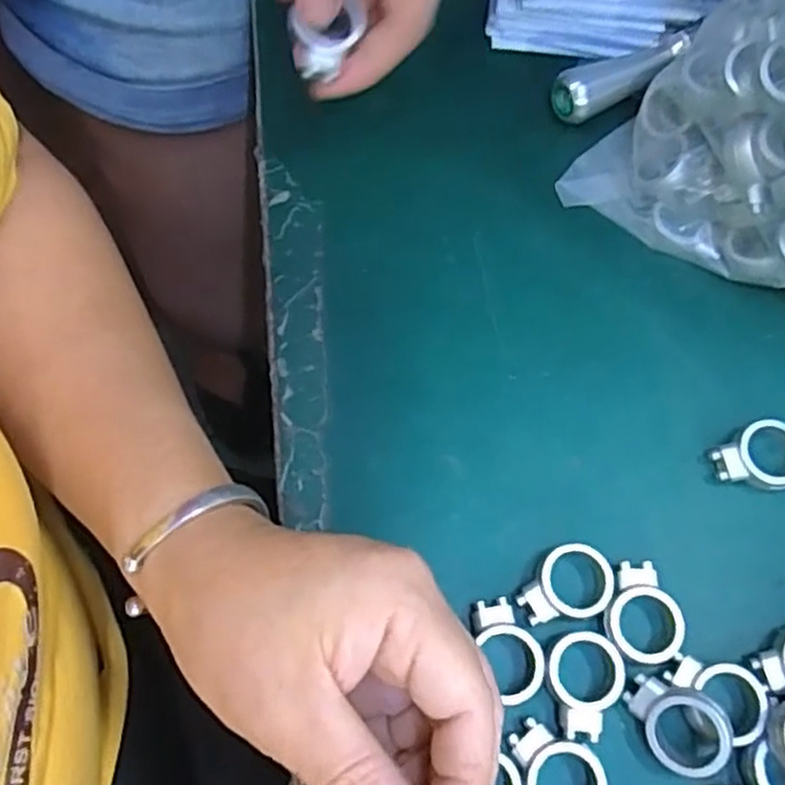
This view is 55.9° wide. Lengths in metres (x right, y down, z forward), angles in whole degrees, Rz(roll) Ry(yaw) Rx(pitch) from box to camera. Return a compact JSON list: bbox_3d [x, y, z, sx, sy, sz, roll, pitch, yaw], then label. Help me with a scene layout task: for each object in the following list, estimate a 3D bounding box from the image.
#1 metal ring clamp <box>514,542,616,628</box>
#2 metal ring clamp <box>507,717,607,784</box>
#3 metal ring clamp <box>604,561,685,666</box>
[{"bbox_3d":[0.061,0.069,0.261,0.034,0.006,0.025,-27,72,-9],"label":"metal ring clamp"},{"bbox_3d":[0.053,0.123,0.240,0.025,0.005,0.034,-39,74,-13],"label":"metal ring clamp"},{"bbox_3d":[0.087,0.077,0.259,0.026,0.007,0.034,0,70,0],"label":"metal ring clamp"}]

